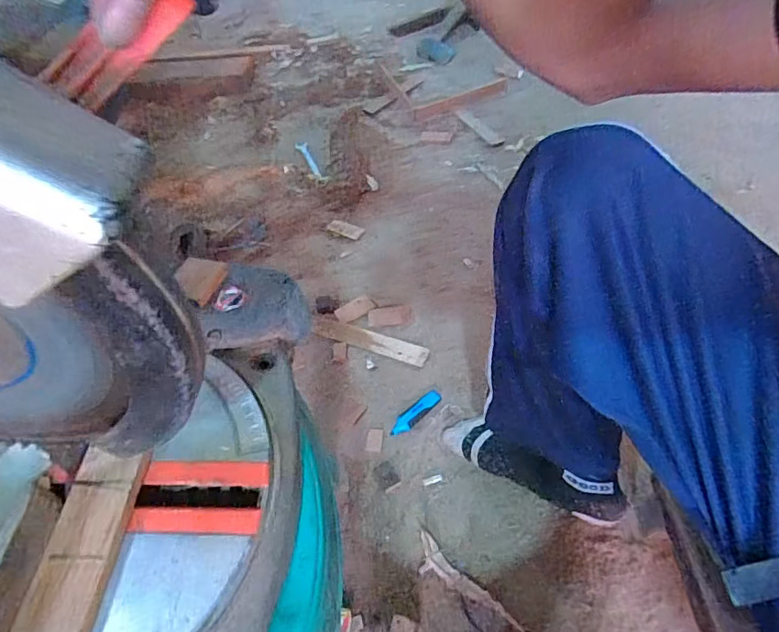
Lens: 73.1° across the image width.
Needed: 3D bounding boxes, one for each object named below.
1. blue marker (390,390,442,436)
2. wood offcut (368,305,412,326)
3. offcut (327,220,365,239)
[{"bbox_3d":[0.041,0.154,0.839,0.099,0.017,0.028,-36,56,-21],"label":"blue marker"},{"bbox_3d":[0.001,-0.002,0.961,0.077,0.007,0.046,-6,51,1],"label":"wood offcut"},{"bbox_3d":[-0.097,-0.190,1.150,0.081,0.006,0.039,20,56,20],"label":"offcut"}]

